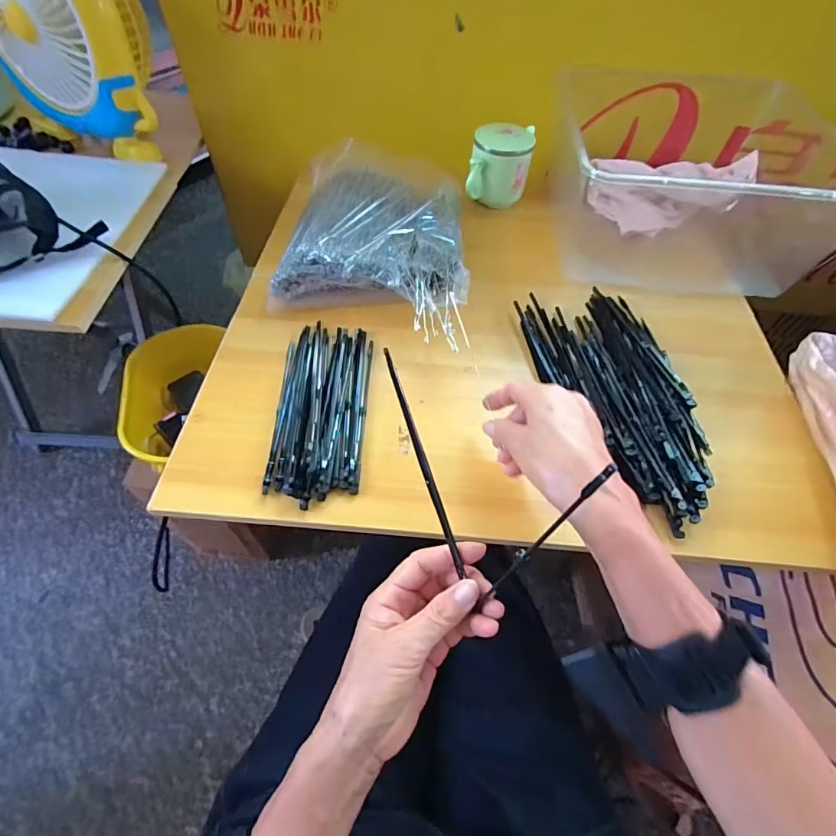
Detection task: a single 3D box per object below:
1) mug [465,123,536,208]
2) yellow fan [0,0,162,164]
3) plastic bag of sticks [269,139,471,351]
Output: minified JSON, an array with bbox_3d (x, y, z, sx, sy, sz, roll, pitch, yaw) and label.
[{"bbox_3d":[0.112,-0.341,0.614,0.080,0.090,0.073,12,56,4],"label":"mug"},{"bbox_3d":[-0.460,-0.516,0.595,0.218,0.251,0.118,25,58,13],"label":"yellow fan"},{"bbox_3d":[-0.049,-0.204,0.523,0.209,0.070,0.295,5,55,0],"label":"plastic bag of sticks"}]

